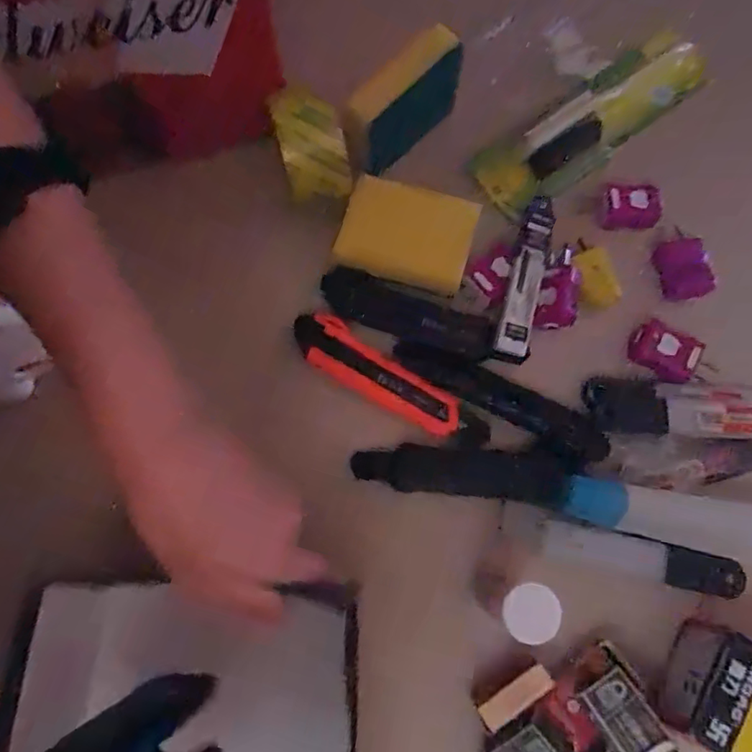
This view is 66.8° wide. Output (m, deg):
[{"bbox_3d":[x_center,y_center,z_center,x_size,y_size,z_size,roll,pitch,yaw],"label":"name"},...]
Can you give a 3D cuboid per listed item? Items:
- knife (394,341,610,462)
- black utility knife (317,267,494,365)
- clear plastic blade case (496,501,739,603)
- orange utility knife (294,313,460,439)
[{"bbox_3d":[0.091,0.014,0.420,0.164,0.011,0.030,27,75,8],"label":"knife"},{"bbox_3d":[0.025,-0.049,0.434,0.132,0.017,0.040,19,74,6],"label":"black utility knife"},{"bbox_3d":[0.162,0.117,0.379,0.153,0.013,0.028,16,74,5],"label":"clear plastic blade case"},{"bbox_3d":[-0.001,-0.001,0.425,0.137,0.013,0.037,32,76,9],"label":"orange utility knife"}]

